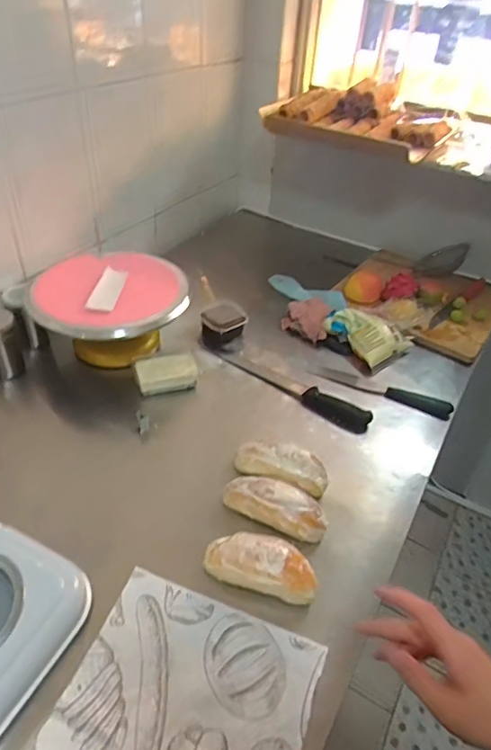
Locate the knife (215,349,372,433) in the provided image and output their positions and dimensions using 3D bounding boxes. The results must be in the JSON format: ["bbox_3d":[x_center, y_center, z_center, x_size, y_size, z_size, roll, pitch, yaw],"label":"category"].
[{"bbox_3d":[0.080,0.014,0.946,0.334,0.028,0.039,28,45,25],"label":"knife"}]

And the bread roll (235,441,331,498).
[{"bbox_3d":[0.056,0.136,0.766,0.144,0.041,0.058,14,41,11],"label":"bread roll"}]

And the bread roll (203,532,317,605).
[{"bbox_3d":[0.019,0.242,0.638,0.141,0.046,0.060,11,41,7],"label":"bread roll"}]

